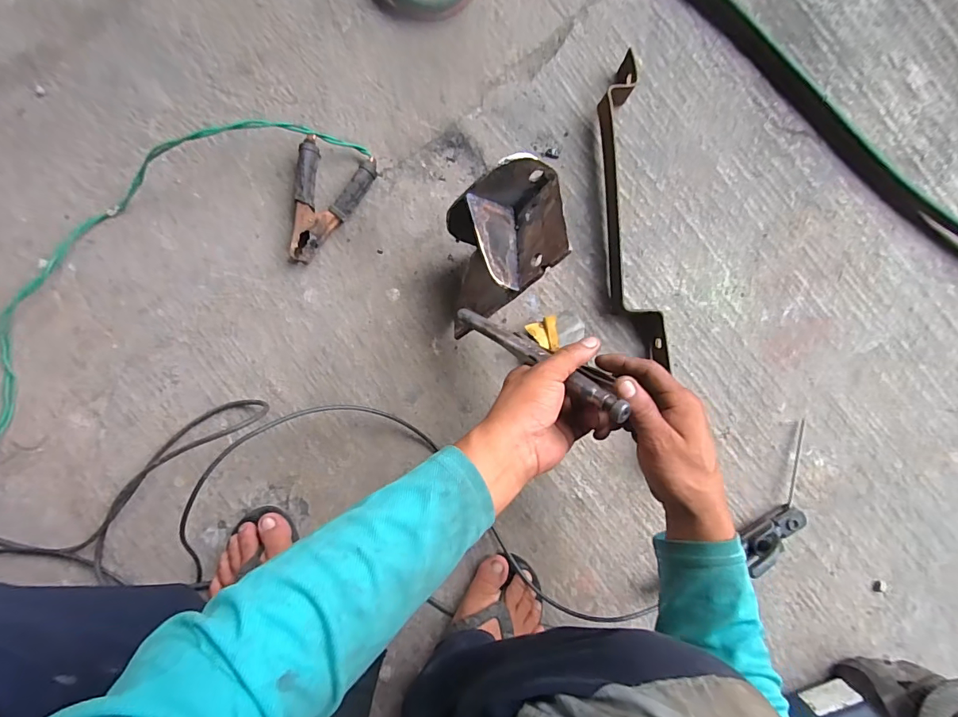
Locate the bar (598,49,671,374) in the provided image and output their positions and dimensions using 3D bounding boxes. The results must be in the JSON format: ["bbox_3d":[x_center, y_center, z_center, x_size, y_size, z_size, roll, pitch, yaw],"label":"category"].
[{"bbox_3d":[0.183,-0.176,0.534,0.060,0.038,0.364,-5,89,-1],"label":"bar"}]

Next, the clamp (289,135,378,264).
[{"bbox_3d":[-0.173,-0.182,0.526,0.083,0.028,0.141,7,89,-1],"label":"clamp"}]

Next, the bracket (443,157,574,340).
[{"bbox_3d":[0.025,-0.112,0.474,0.106,0.146,0.144,-5,90,-2],"label":"bracket"}]

